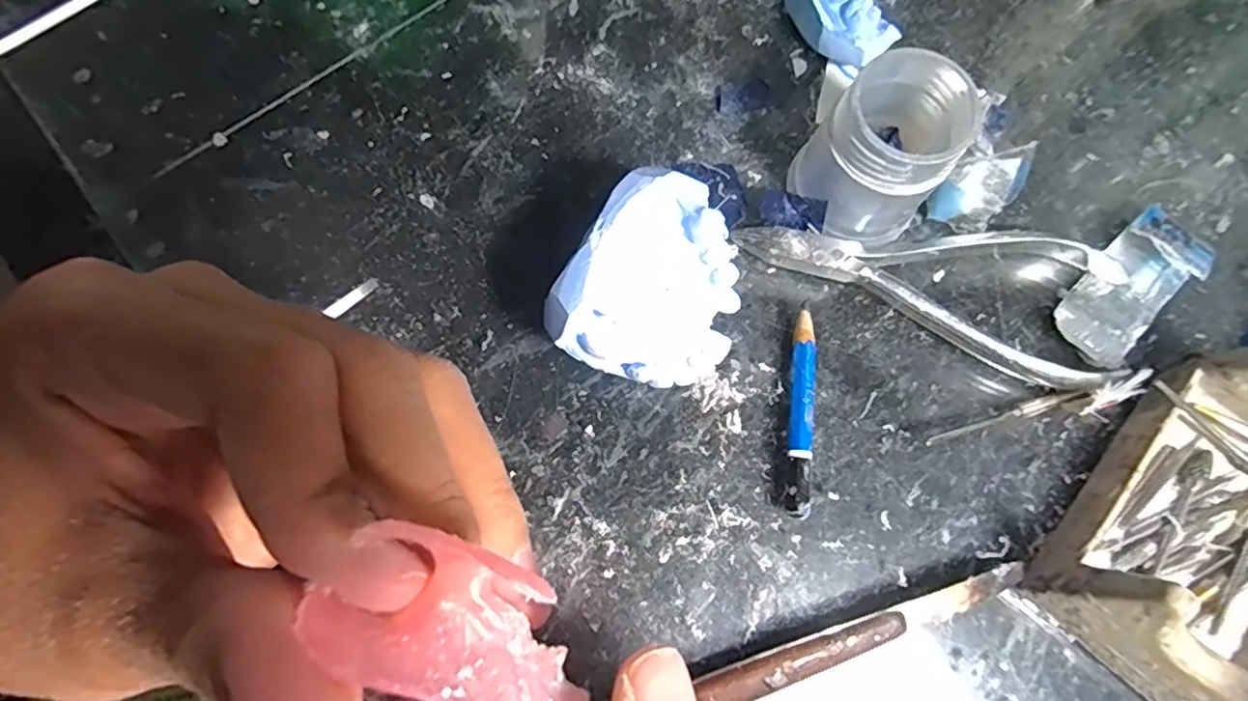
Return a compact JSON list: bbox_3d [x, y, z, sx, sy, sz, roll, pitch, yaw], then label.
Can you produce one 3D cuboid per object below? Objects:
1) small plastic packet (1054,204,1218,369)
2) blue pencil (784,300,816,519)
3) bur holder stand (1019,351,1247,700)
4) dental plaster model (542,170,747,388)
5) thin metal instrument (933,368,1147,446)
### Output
[{"bbox_3d":[0.169,-0.020,0.212,0.055,0.014,0.028,-41,81,-10],"label":"small plastic packet"},{"bbox_3d":[0.056,0.018,0.202,0.008,0.008,0.066,5,77,0],"label":"blue pencil"},{"bbox_3d":[0.172,0.053,0.179,0.060,0.044,0.093,40,79,7],"label":"bur holder stand"},{"bbox_3d":[0.011,-0.016,0.193,0.049,0.041,0.060,29,78,5],"label":"dental plaster model"},{"bbox_3d":[0.135,0.020,0.205,0.078,0.006,0.009,-14,78,-5],"label":"thin metal instrument"}]

